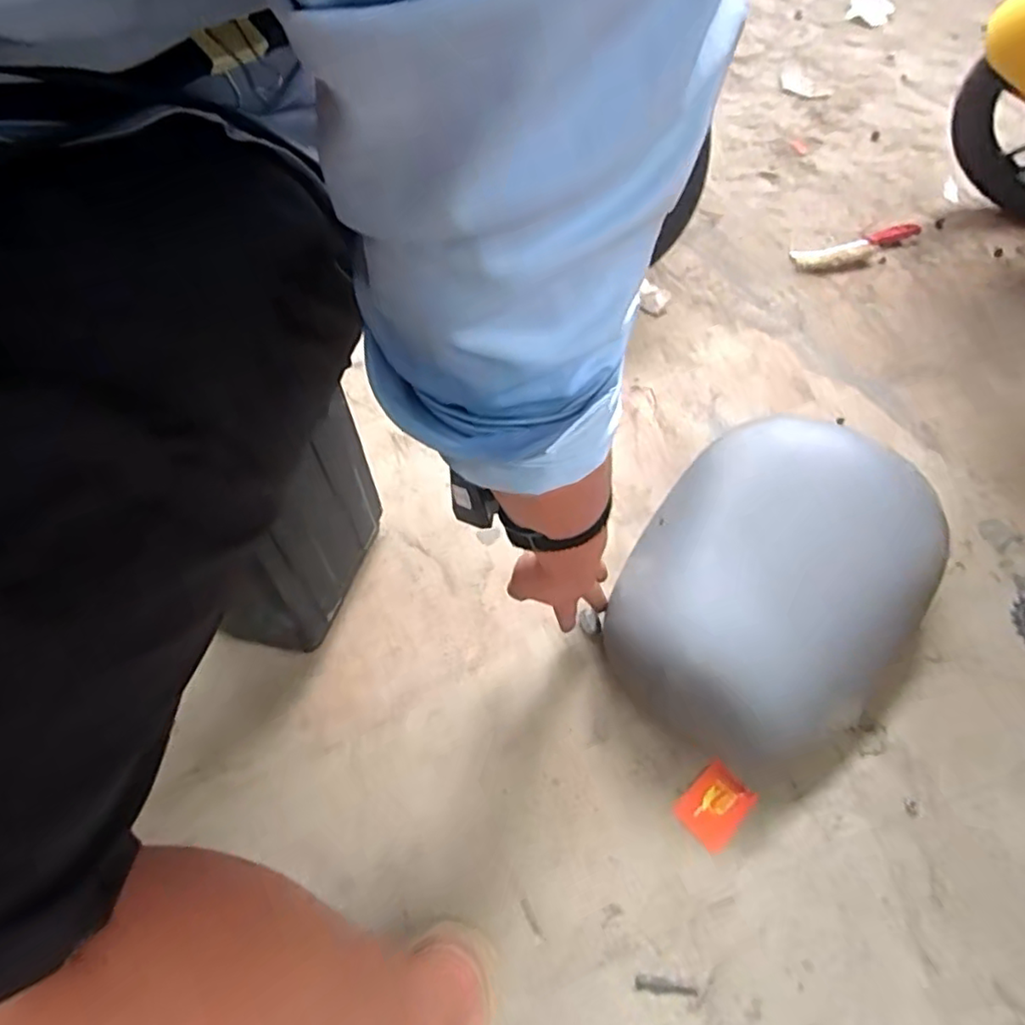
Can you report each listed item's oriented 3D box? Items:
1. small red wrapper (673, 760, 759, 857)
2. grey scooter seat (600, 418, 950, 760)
[{"bbox_3d":[0.186,0.271,0.596,0.066,0.009,0.050,-44,67,-14],"label":"small red wrapper"},{"bbox_3d":[0.260,0.055,0.647,0.250,0.140,0.321,35,64,22],"label":"grey scooter seat"}]

